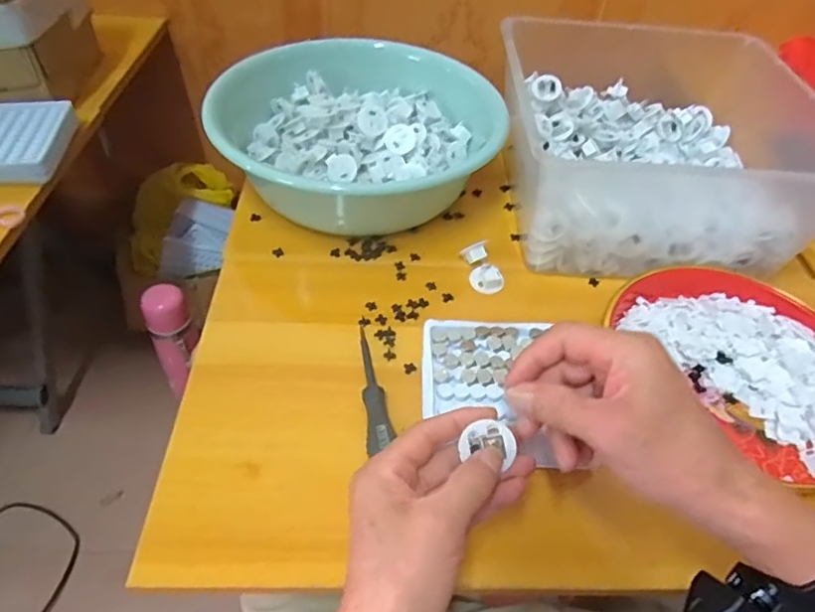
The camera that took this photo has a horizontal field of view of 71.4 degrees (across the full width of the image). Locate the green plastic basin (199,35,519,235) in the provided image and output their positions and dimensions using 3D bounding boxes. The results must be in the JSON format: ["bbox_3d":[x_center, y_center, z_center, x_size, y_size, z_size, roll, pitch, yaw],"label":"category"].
[{"bbox_3d":[-0.054,-0.196,0.640,0.290,0.113,0.290,3,48,-3],"label":"green plastic basin"}]

